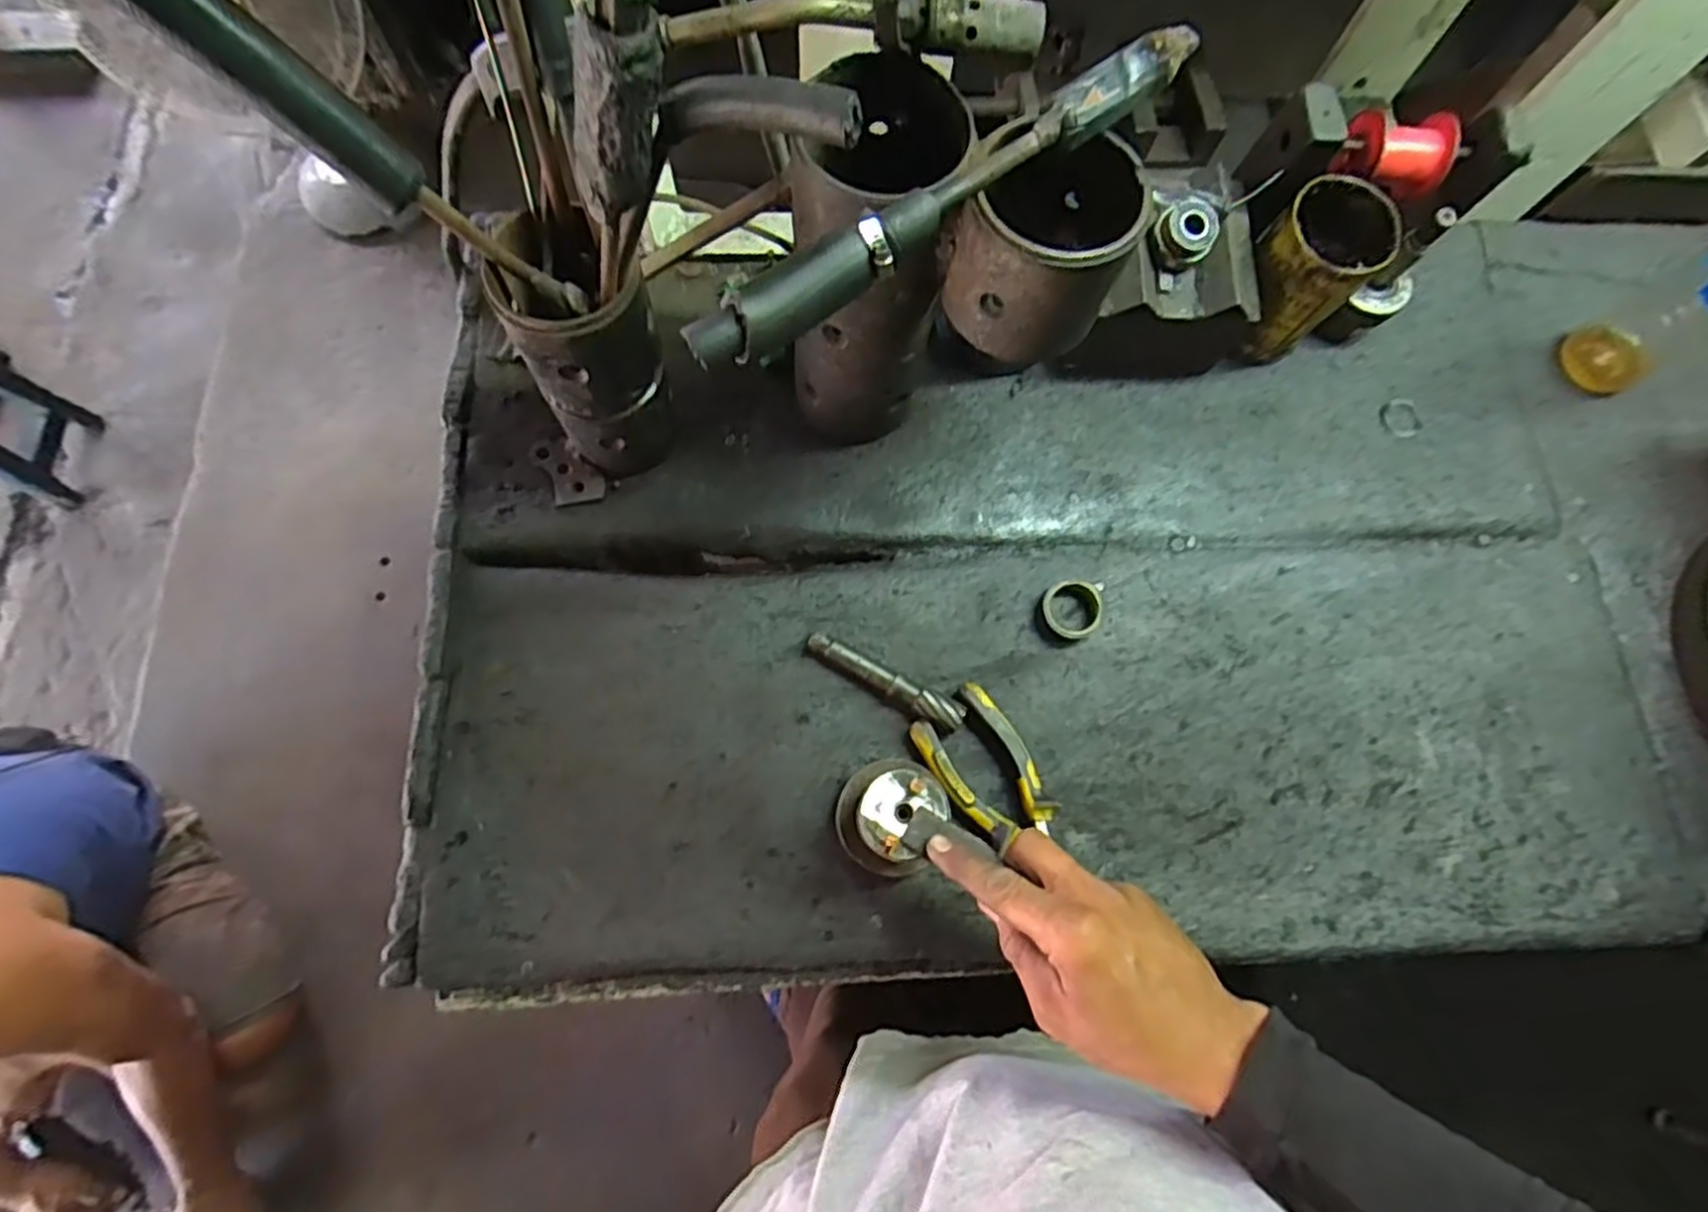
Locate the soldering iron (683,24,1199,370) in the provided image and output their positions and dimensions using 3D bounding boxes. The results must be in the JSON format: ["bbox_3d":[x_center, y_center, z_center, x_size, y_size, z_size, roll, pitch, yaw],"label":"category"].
[{"bbox_3d":[0.044,-0.187,0.338,0.272,0.025,0.028,-36,79,-12],"label":"soldering iron"}]

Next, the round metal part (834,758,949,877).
[{"bbox_3d":[0.025,0.128,0.459,0.068,0.081,0.066,1,75,-2],"label":"round metal part"}]

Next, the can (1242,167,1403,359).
[{"bbox_3d":[0.323,-0.240,0.545,0.072,0.106,0.073,1,74,-3],"label":"can"}]

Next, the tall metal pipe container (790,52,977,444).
[{"bbox_3d":[0.010,-0.195,0.456,0.094,0.226,0.084,-34,79,-12],"label":"tall metal pipe container"}]

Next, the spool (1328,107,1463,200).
[{"bbox_3d":[0.373,-0.311,0.514,0.062,0.039,0.045,2,74,-3],"label":"spool"}]

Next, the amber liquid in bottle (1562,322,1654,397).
[{"bbox_3d":[0.621,-0.206,0.619,0.048,0.025,0.060,-24,77,-9],"label":"amber liquid in bottle"}]

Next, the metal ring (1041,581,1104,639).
[{"bbox_3d":[0.155,0.002,0.533,0.045,0.019,0.040,-39,80,-12],"label":"metal ring"}]

